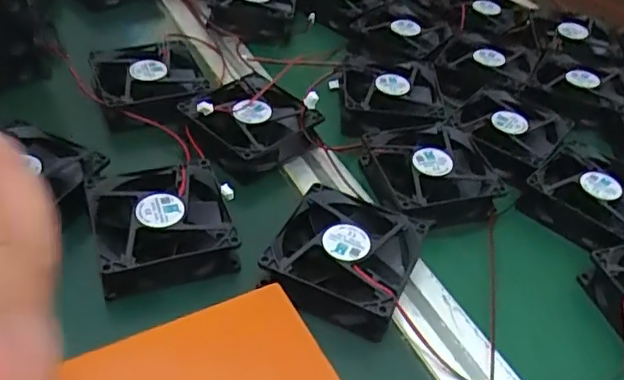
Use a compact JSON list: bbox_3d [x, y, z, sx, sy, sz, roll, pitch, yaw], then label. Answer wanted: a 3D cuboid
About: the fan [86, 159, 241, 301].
[{"bbox_3d":[-0.093,0.020,0.376,0.078,0.028,0.080,-10,43,-20],"label":"fan"}]

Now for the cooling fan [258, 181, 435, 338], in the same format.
[{"bbox_3d":[0.018,0.042,0.367,0.080,0.028,0.083,20,42,15],"label":"cooling fan"}]

